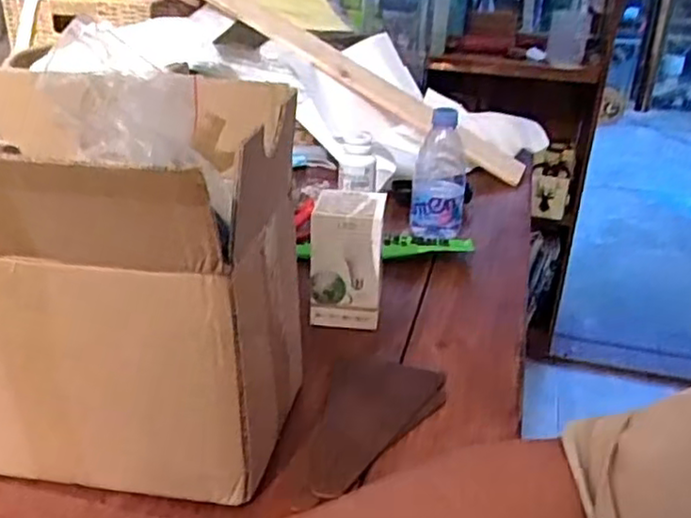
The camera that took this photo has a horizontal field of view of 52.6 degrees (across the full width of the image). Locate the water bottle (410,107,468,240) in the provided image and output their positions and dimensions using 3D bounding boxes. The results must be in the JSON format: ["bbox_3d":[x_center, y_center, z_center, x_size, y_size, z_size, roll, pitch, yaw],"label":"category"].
[{"bbox_3d":[0.116,-0.104,0.855,0.065,0.148,0.059,7,26,6],"label":"water bottle"}]

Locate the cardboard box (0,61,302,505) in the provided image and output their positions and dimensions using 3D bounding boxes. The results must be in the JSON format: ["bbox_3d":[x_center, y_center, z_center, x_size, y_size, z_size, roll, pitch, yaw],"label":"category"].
[{"bbox_3d":[-0.179,0.016,0.494,0.263,0.247,0.189,5,26,8],"label":"cardboard box"}]

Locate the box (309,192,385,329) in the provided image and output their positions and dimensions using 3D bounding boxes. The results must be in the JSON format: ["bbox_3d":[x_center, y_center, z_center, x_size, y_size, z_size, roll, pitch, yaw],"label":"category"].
[{"bbox_3d":[0.005,0.000,0.677,0.070,0.116,0.057,5,26,7],"label":"box"}]

